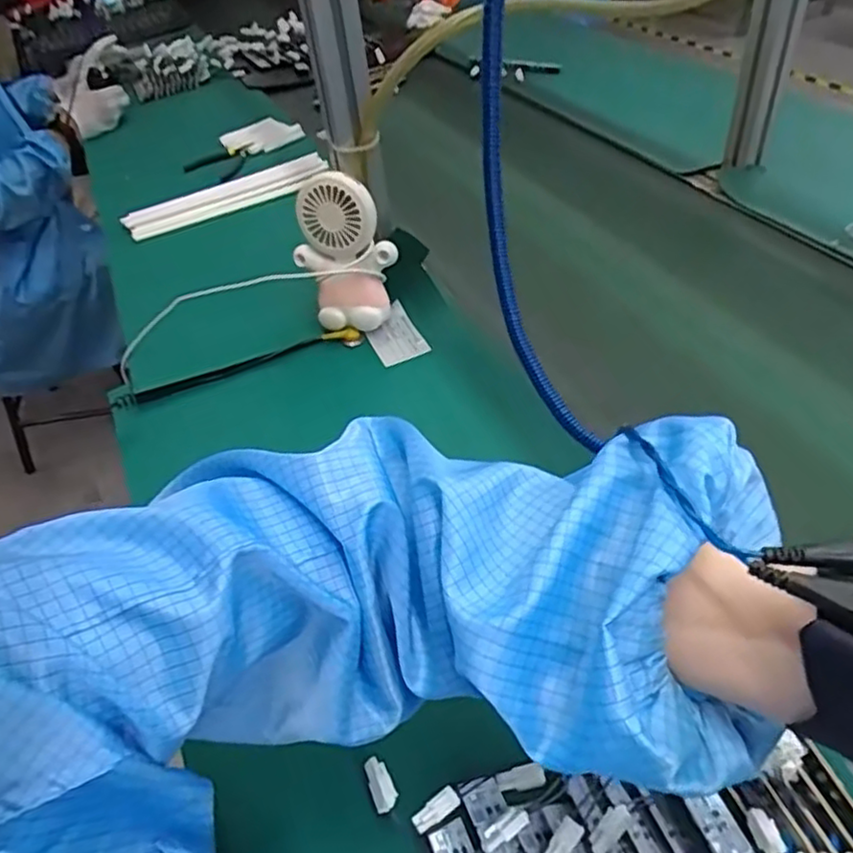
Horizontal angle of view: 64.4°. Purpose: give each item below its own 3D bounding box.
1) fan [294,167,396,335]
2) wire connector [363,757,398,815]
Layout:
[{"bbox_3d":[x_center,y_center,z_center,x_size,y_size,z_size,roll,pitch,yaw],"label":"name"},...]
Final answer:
[{"bbox_3d":[-0.078,-0.177,0.687,0.099,0.148,0.052,9,26,17],"label":"fan"},{"bbox_3d":[-0.024,0.186,0.352,0.012,0.009,0.025,-21,44,-14],"label":"wire connector"}]

